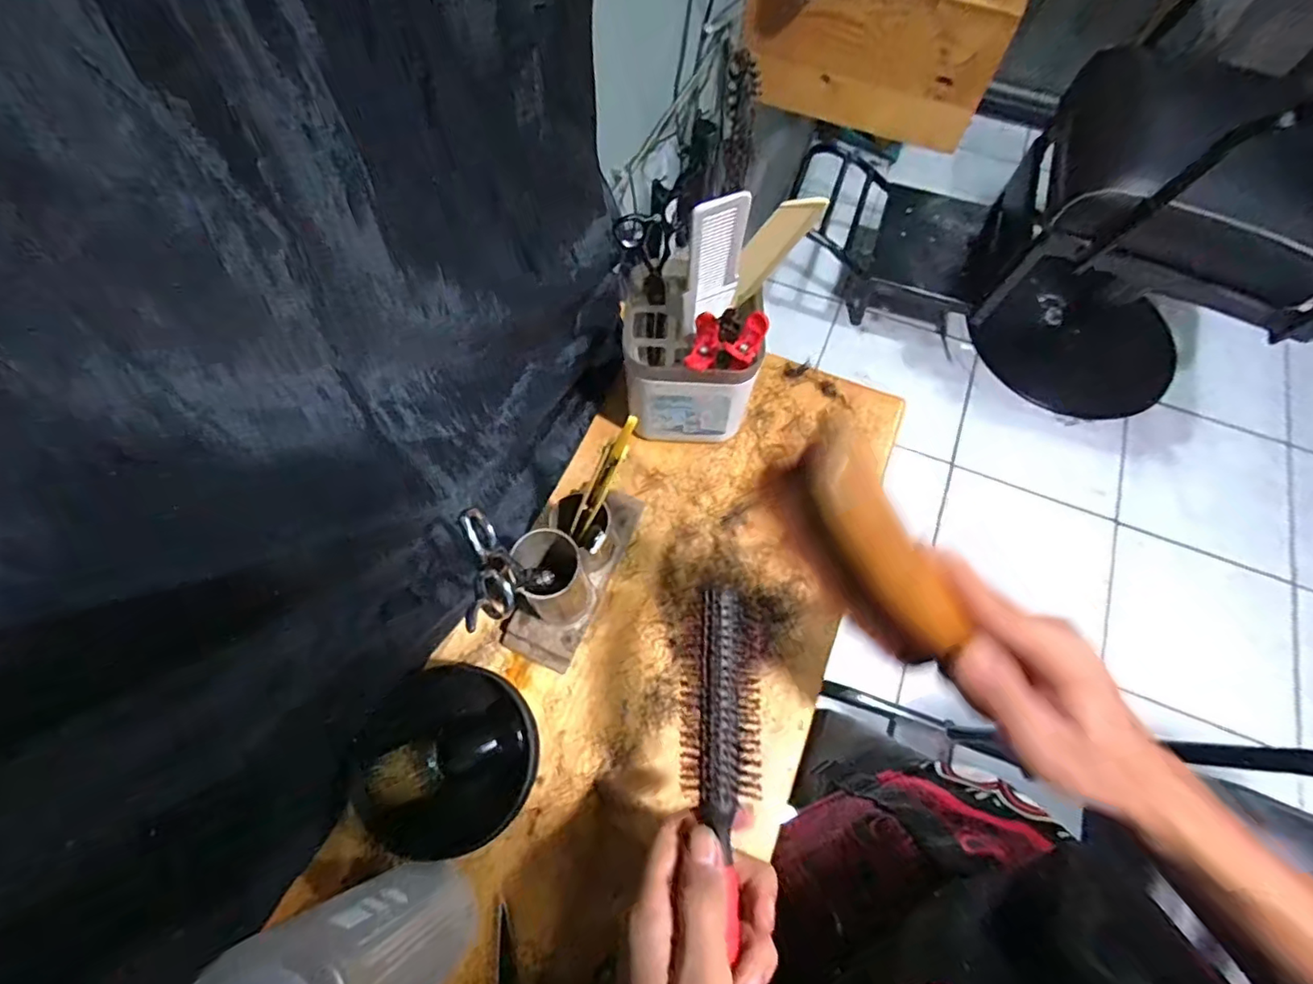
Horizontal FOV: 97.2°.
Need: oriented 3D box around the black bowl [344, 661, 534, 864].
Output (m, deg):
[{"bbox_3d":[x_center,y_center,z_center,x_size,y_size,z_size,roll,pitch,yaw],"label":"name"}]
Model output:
[{"bbox_3d":[-0.122,0.154,0.343,0.090,0.042,0.091,0,67,0],"label":"black bowl"}]

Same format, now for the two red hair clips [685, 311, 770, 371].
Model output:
[{"bbox_3d":[0.044,-0.094,0.365,0.051,0.023,0.030,-4,68,-4],"label":"two red hair clips"}]

